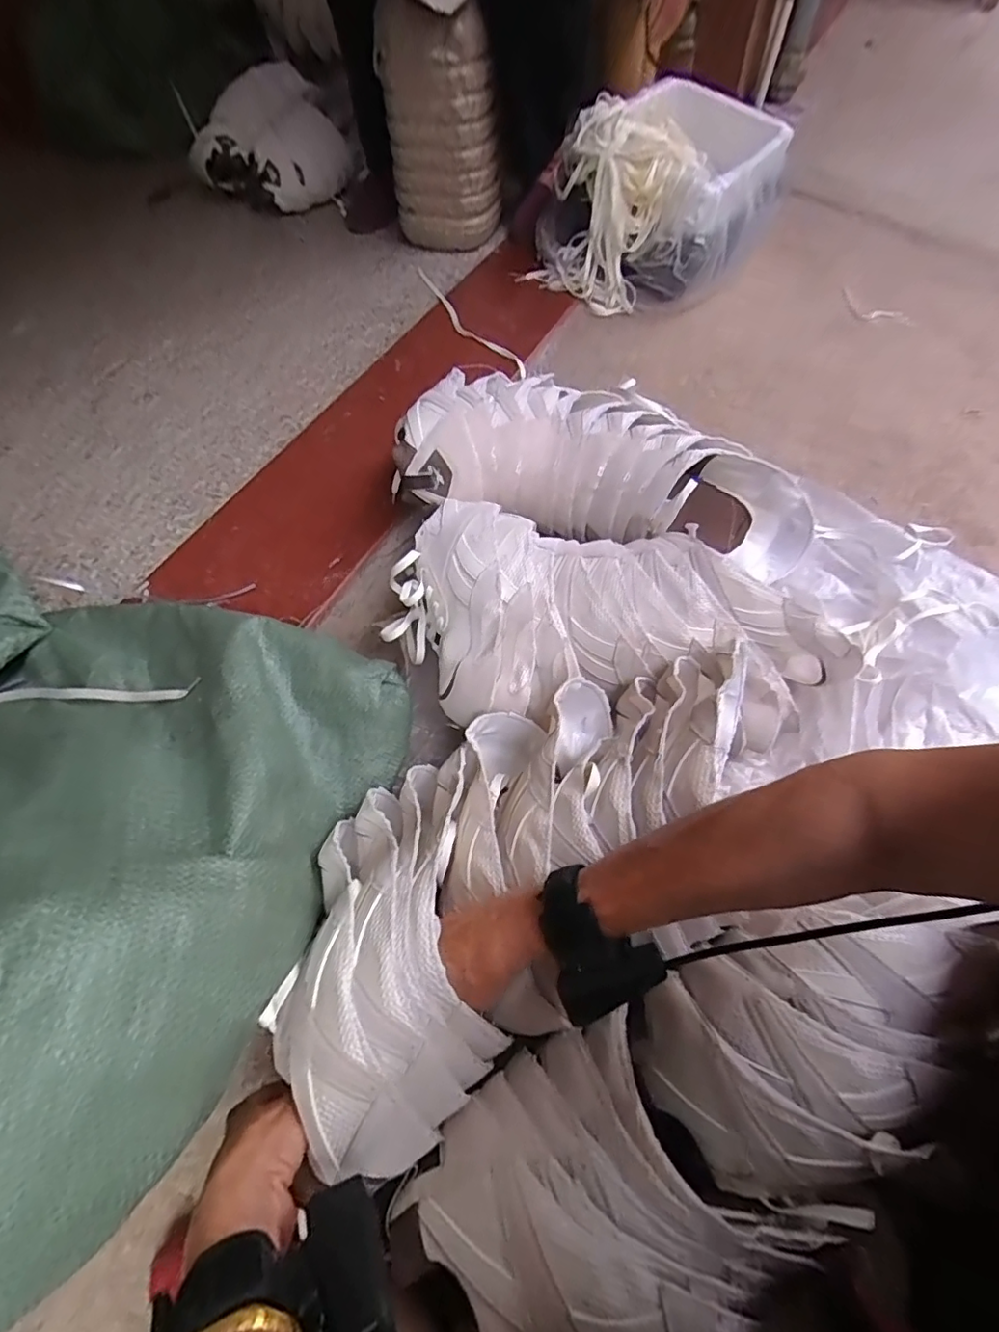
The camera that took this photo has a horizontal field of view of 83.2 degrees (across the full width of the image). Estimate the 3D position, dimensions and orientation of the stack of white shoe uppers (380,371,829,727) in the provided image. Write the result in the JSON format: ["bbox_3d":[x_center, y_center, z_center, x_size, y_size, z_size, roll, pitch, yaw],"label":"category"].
[{"bbox_3d":[0.139,-0.230,0.657,0.482,0.130,0.204,10,57,-10],"label":"stack of white shoe uppers"}]

